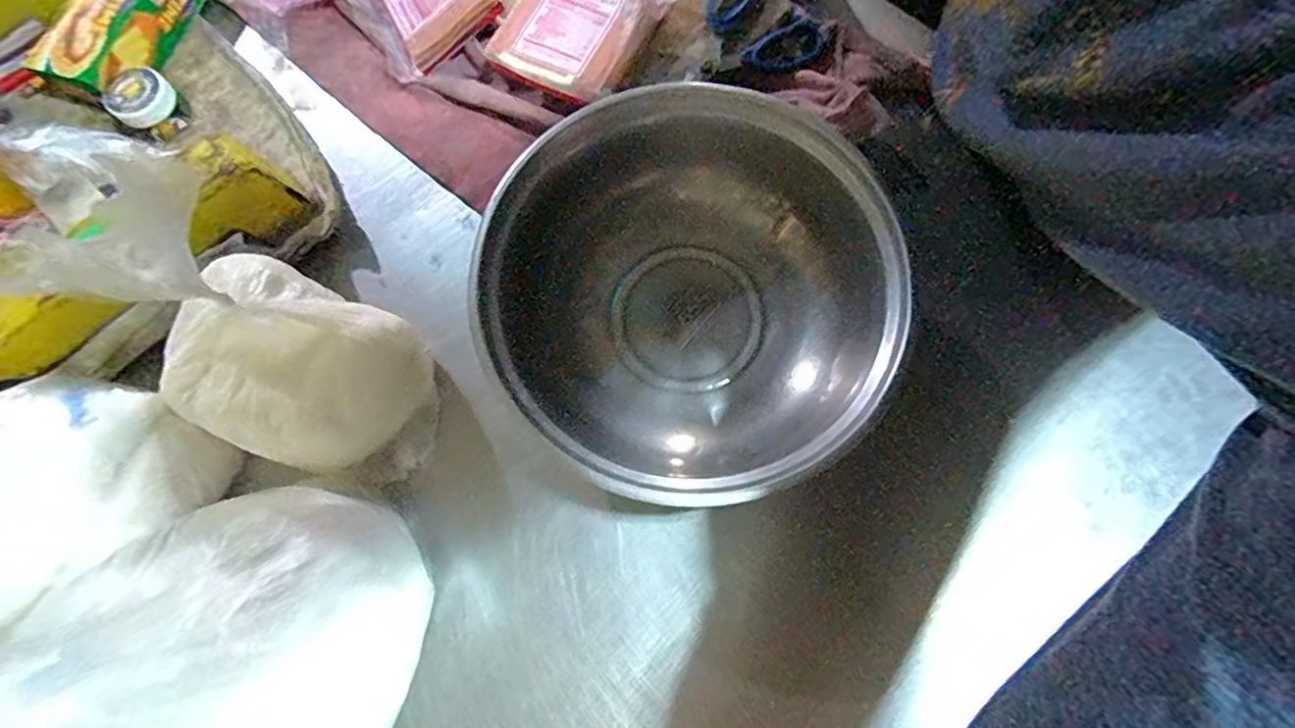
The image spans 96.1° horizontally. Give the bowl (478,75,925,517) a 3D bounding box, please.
[{"bbox_3d":[0.036,-0.045,0.410,0.251,0.088,0.262,0,74,1],"label":"bowl"}]

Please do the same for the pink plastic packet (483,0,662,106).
[{"bbox_3d":[-0.059,-0.277,0.477,0.109,0.015,0.125,26,76,8],"label":"pink plastic packet"}]

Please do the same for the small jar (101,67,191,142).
[{"bbox_3d":[-0.426,-0.221,0.497,0.047,0.038,0.047,0,74,1],"label":"small jar"}]

